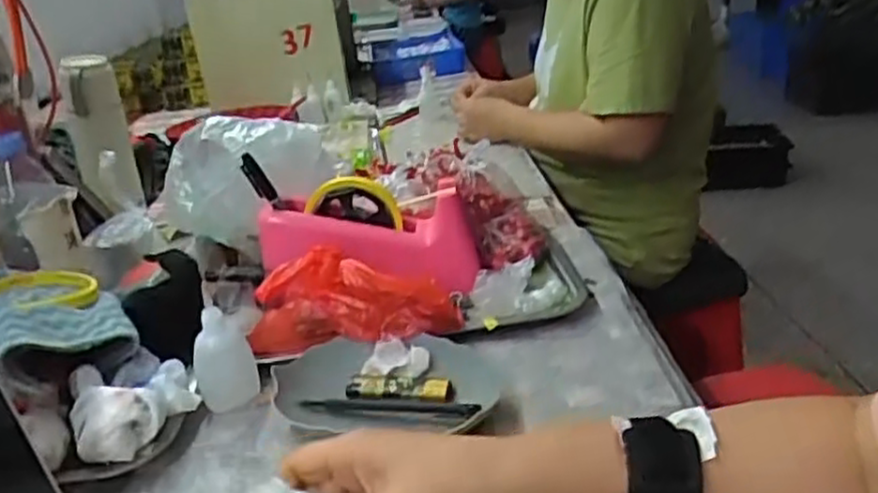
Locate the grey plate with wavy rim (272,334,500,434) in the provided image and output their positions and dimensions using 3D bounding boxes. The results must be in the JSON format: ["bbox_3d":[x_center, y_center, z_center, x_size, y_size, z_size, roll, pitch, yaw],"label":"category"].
[{"bbox_3d":[-0.041,0.102,0.555,0.160,0.030,0.090,-2,24,12],"label":"grey plate with wavy rim"}]

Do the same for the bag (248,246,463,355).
[{"bbox_3d":[-0.071,0.045,0.600,0.169,0.075,0.048,-4,23,7],"label":"bag"}]

